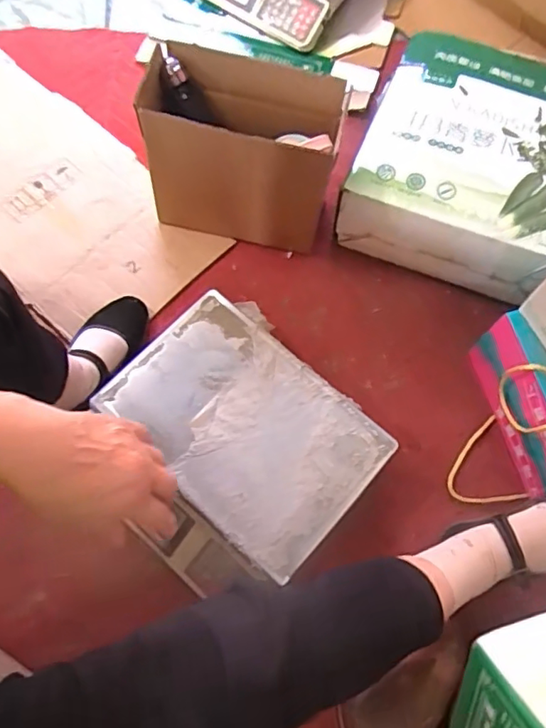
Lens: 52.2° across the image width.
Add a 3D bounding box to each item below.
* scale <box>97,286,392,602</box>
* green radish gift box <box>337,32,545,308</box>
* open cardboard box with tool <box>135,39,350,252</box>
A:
[{"bbox_3d":[-0.051,0.100,0.741,0.280,0.082,0.332,-40,74,-16],"label":"scale"},{"bbox_3d":[0.324,-0.320,0.899,0.339,0.144,0.367,20,69,7],"label":"green radish gift box"},{"bbox_3d":[-0.045,-0.308,0.842,0.267,0.237,0.142,13,68,4],"label":"open cardboard box with tool"}]

